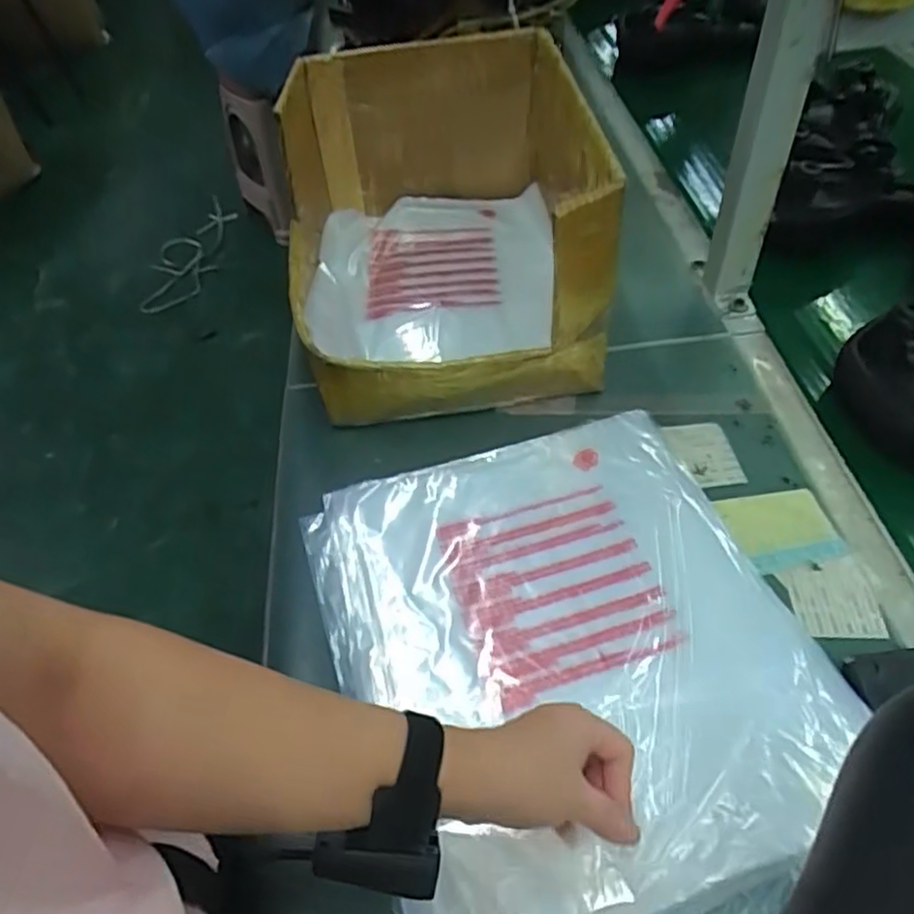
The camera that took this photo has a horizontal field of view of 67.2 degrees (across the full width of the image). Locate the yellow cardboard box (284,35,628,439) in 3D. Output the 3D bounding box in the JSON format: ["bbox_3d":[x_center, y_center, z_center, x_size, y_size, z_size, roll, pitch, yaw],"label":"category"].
[{"bbox_3d":[-0.026,-0.273,0.776,0.319,0.241,0.433,-8,50,0],"label":"yellow cardboard box"}]

